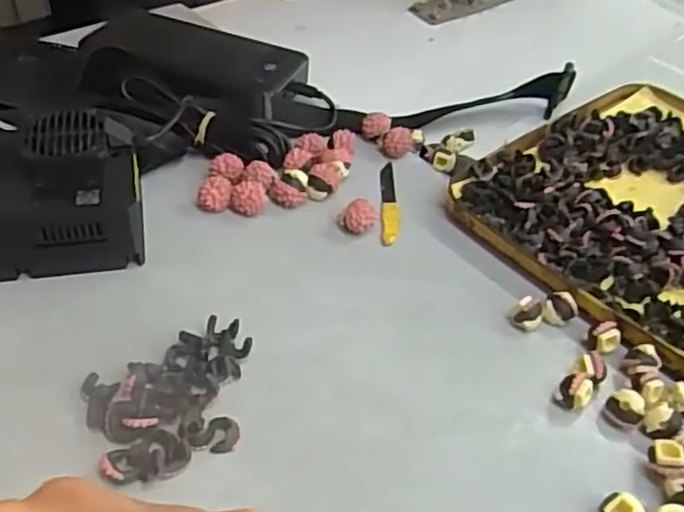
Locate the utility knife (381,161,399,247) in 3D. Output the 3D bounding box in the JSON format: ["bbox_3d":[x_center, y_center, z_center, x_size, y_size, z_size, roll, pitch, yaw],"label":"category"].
[{"bbox_3d":[0.030,-0.034,0.427,0.011,0.004,0.078,5,42,-1],"label":"utility knife"}]

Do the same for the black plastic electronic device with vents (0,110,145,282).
[{"bbox_3d":[-0.148,-0.033,0.361,0.079,0.062,0.072,-6,43,-13],"label":"black plastic electronic device with vents"}]

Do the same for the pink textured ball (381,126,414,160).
[{"bbox_3d":[0.038,-0.080,0.465,0.020,0.020,0.023,10,42,4],"label":"pink textured ball"}]

